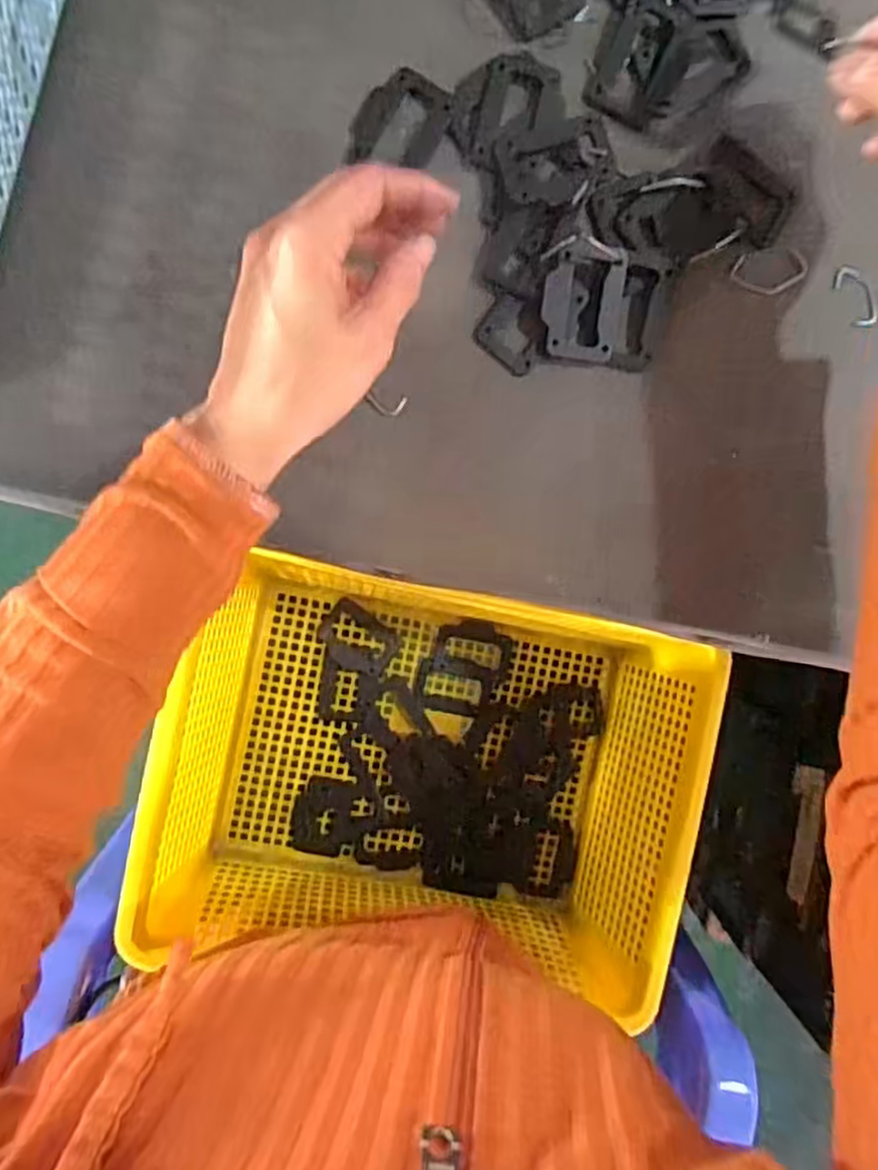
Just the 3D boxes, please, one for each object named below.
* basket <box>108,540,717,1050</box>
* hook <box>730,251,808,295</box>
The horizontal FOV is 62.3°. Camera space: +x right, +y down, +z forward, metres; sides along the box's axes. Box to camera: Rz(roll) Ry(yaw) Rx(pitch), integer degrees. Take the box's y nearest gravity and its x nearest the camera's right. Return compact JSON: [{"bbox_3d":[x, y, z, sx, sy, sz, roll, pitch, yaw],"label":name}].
[{"bbox_3d":[-0.007,0.121,0.449,0.305,0.103,0.215,8,94,-5],"label":"basket"},{"bbox_3d":[0.162,-0.152,0.355,0.040,0.004,0.019,-7,95,-4],"label":"hook"}]

